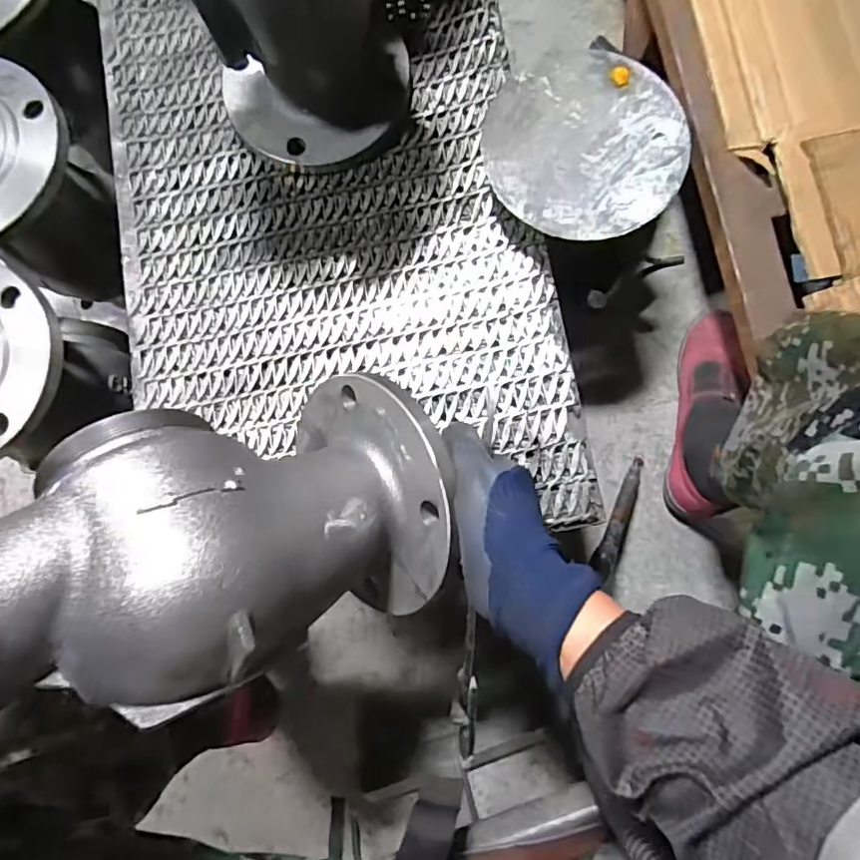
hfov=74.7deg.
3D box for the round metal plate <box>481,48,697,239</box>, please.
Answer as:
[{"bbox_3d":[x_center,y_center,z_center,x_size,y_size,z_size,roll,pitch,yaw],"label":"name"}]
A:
[{"bbox_3d":[0.129,-0.241,0.470,0.159,0.010,0.163,0,81,1],"label":"round metal plate"}]

